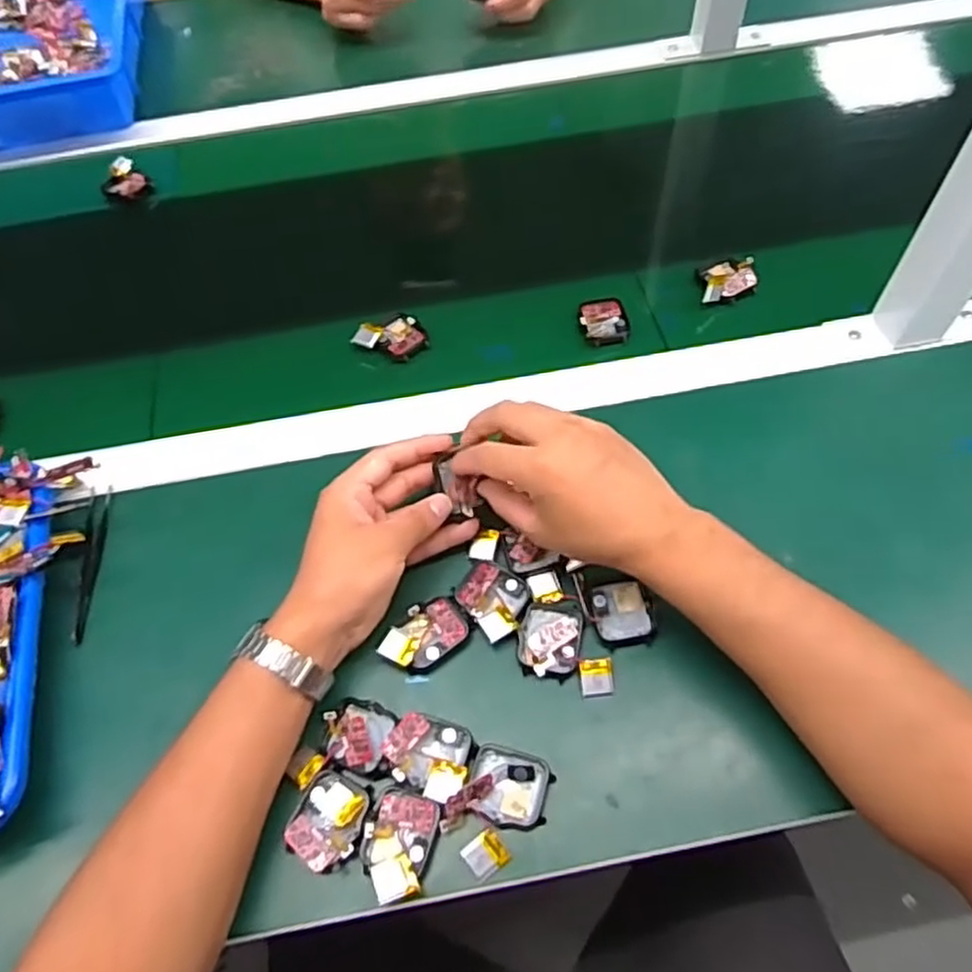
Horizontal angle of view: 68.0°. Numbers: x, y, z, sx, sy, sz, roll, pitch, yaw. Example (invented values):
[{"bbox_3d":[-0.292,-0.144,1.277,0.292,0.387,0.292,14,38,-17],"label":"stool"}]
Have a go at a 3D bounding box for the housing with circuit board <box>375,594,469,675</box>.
[{"bbox_3d":[-0.039,0.093,0.455,0.056,0.019,0.036,-32,62,-16],"label":"housing with circuit board"}]

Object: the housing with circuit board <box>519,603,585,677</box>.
[{"bbox_3d":[0.040,0.096,0.450,0.039,0.011,0.044,8,59,8],"label":"housing with circuit board"}]

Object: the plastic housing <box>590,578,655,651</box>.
[{"bbox_3d":[0.087,0.080,0.460,0.037,0.007,0.043,-6,58,-1],"label":"plastic housing"}]

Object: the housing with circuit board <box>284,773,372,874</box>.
[{"bbox_3d":[-0.087,0.186,0.402,0.038,0.007,0.046,18,61,14],"label":"housing with circuit board"}]

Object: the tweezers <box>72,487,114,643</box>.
[{"bbox_3d":[-0.273,0.051,0.502,0.014,0.012,0.118,-10,59,-3],"label":"tweezers"}]

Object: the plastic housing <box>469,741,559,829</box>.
[{"bbox_3d":[0.014,0.171,0.412,0.044,0.009,0.039,14,60,11],"label":"plastic housing"}]

